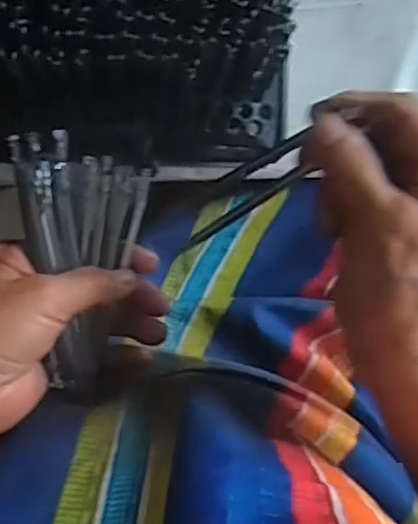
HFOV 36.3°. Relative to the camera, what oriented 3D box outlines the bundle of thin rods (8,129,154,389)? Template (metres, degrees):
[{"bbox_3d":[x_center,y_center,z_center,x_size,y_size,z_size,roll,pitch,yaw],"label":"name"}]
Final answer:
[{"bbox_3d":[-0.067,0.000,0.345,0.067,0.026,0.132,-1,99,-9],"label":"bundle of thin rods"}]

